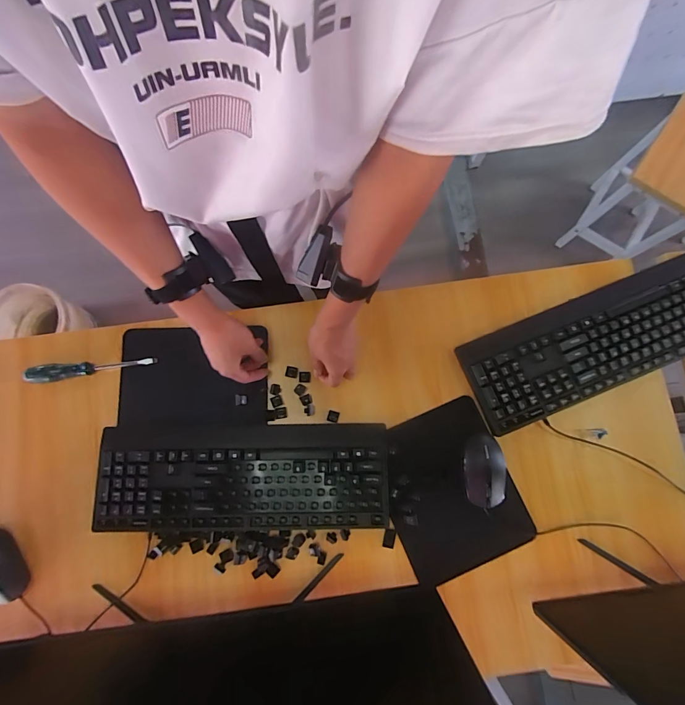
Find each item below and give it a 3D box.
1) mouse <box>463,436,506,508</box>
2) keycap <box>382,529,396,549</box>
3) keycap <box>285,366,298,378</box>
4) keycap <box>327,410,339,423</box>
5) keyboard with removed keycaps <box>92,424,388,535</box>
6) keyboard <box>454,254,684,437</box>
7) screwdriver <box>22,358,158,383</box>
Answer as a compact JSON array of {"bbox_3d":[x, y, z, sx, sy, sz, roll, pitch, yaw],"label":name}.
[{"bbox_3d":[0.223,0.188,0.595,0.068,0.033,0.108,-11,79,-3],"label":"mouse"},{"bbox_3d":[0.071,0.282,0.570,0.017,0.007,0.028,9,79,1],"label":"keycap"},{"bbox_3d":[-0.084,0.032,0.616,0.020,0.004,0.019,9,79,1],"label":"keycap"},{"bbox_3d":[-0.015,0.102,0.602,0.017,0.004,0.018,16,79,3],"label":"keycap"},{"bbox_3d":[-0.152,0.192,0.575,0.432,0.030,0.155,-1,79,-1],"label":"keyboard with removed keycaps"},{"bbox_3d":[0.411,-0.019,0.609,0.430,0.029,0.155,-22,80,-5],"label":"keyboard"},{"bbox_3d":[-0.406,0.028,0.601,0.201,0.033,0.031,-2,79,-1],"label":"screwdriver"}]

